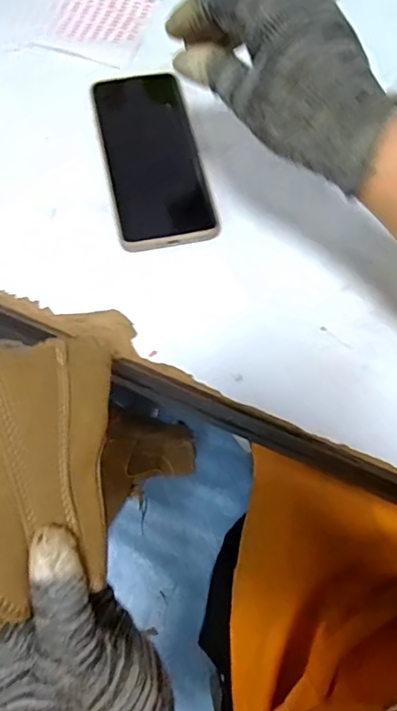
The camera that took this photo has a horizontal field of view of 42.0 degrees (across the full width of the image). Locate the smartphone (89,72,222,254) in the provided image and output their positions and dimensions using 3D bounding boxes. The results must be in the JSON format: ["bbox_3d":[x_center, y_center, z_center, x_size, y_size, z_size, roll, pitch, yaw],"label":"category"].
[{"bbox_3d":[-0.035,-0.154,0.408,0.078,0.016,0.156,-11,71,-7],"label":"smartphone"}]

